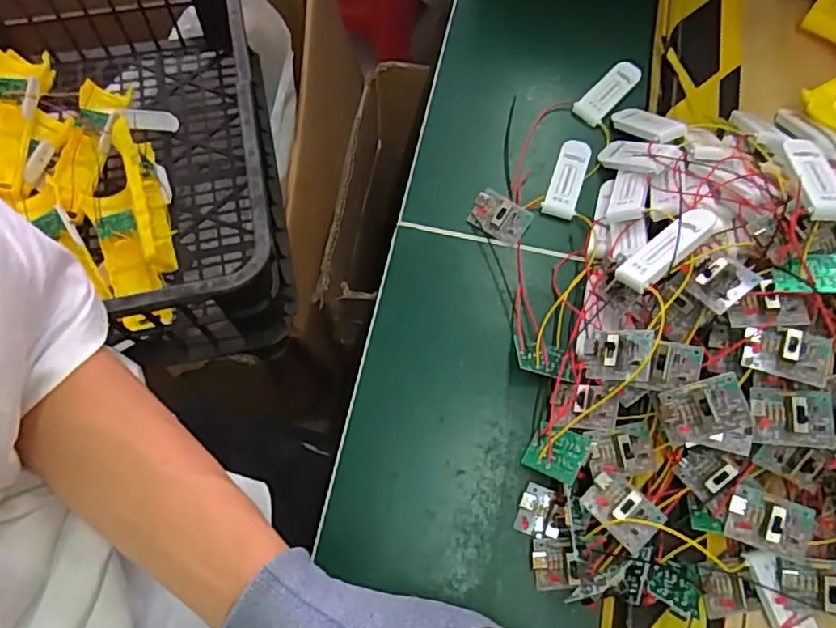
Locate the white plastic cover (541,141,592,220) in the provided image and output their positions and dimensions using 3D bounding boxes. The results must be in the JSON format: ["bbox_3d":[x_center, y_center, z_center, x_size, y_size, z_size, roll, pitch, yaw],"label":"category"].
[{"bbox_3d":[0.098,-0.089,0.392,0.021,0.006,0.056,18,70,5],"label":"white plastic cover"}]

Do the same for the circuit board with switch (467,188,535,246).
[{"bbox_3d":[0.052,-0.062,0.381,0.036,0.013,0.026,25,71,8],"label":"circuit board with switch"}]

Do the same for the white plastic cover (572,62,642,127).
[{"bbox_3d":[0.132,-0.155,0.419,0.021,0.004,0.054,44,83,-1],"label":"white plastic cover"}]

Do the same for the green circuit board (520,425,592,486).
[{"bbox_3d":[0.072,0.073,0.317,0.033,0.004,0.025,11,68,51],"label":"green circuit board"}]

